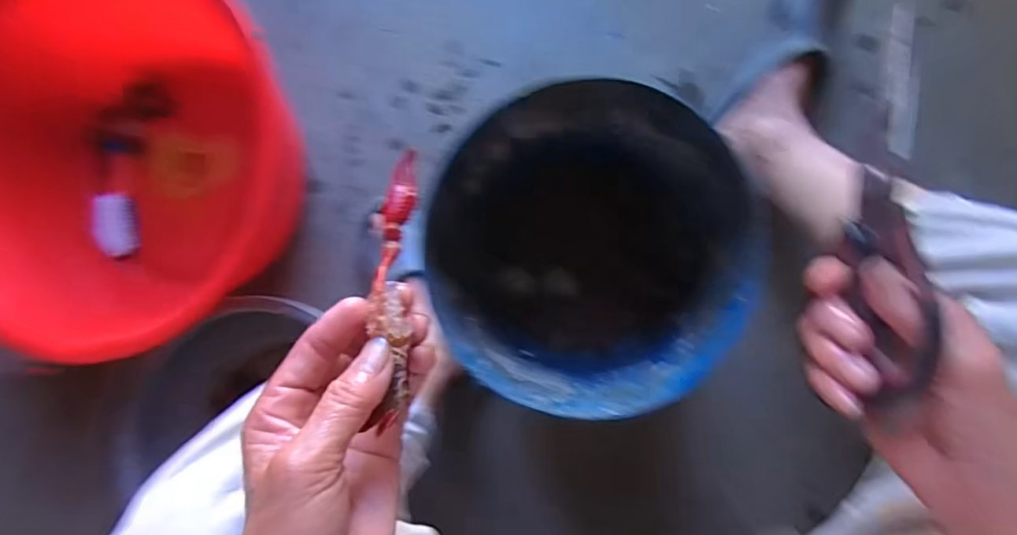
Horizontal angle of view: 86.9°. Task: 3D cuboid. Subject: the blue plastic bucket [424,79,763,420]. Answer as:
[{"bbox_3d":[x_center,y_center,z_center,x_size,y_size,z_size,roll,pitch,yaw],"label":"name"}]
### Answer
[{"bbox_3d":[0.073,-0.015,0.513,0.243,0.237,0.245,0,89,9],"label":"blue plastic bucket"}]

